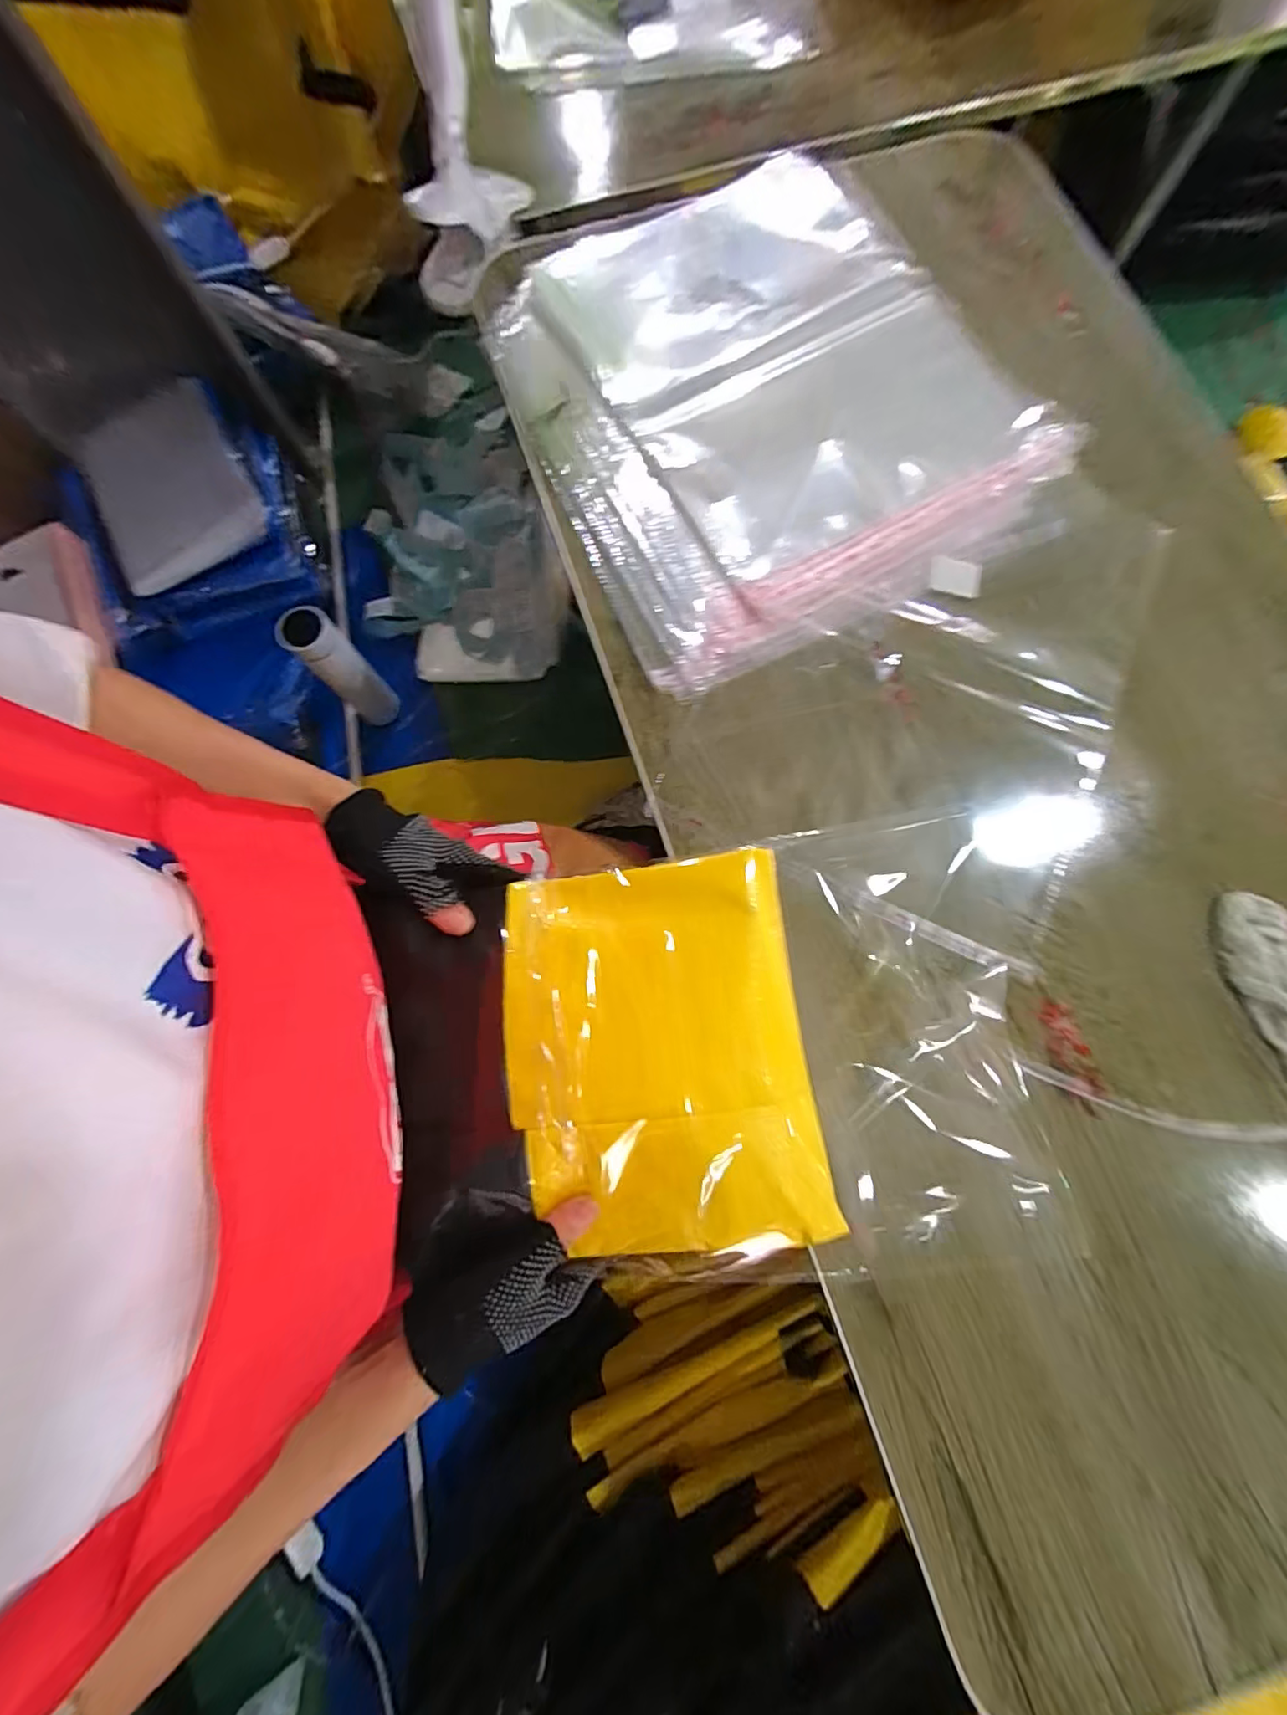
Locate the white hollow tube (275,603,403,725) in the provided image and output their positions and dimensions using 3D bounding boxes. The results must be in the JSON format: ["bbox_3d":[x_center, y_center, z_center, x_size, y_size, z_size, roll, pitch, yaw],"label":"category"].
[{"bbox_3d":[-0.444,-0.278,0.837,0.068,0.224,0.056,-41,81,-7],"label":"white hollow tube"}]

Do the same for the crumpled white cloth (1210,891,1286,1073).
[{"bbox_3d":[0.450,0.091,0.383,0.071,0.016,0.142,-22,79,-4],"label":"crumpled white cloth"}]

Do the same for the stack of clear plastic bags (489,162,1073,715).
[{"bbox_3d":[0.103,-0.420,0.502,0.399,0.017,0.487,-23,79,-4],"label":"stack of clear plastic bags"}]

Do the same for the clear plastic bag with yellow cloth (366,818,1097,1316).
[{"bbox_3d":[0.058,0.125,0.354,0.421,0.060,0.271,-6,78,-10],"label":"clear plastic bag with yellow cloth"}]

